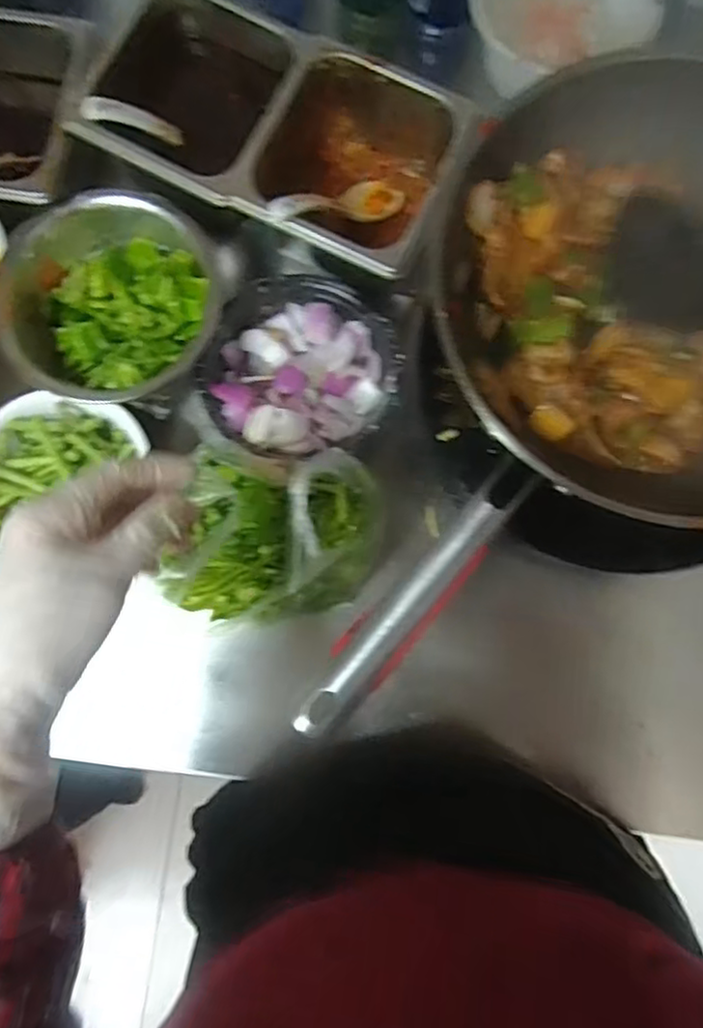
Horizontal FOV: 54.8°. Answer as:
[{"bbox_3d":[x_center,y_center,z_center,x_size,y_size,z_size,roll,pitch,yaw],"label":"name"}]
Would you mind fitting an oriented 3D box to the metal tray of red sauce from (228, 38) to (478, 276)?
[{"bbox_3d":[0.001,-0.284,0.596,0.148,0.110,0.167,22,80,4],"label":"metal tray of red sauce"}]

